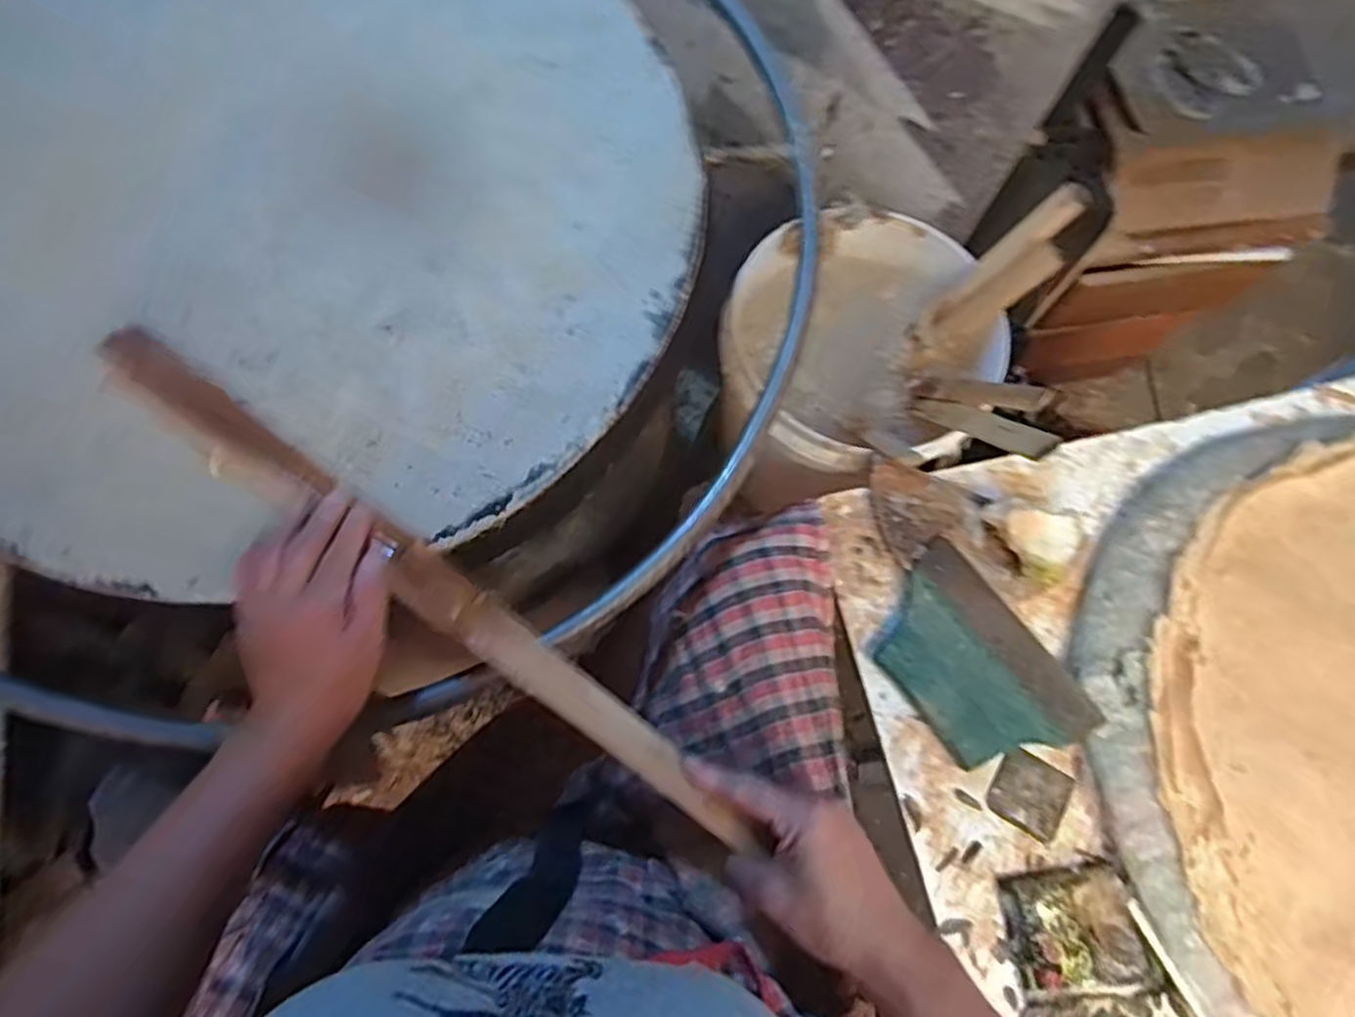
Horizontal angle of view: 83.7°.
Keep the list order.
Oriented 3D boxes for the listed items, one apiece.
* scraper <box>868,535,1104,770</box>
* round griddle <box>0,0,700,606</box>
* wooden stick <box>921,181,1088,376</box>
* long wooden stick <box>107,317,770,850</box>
[{"bbox_3d":[0.255,0.138,0.658,0.120,0.023,0.193,-36,76,-10],"label":"scraper"},{"bbox_3d":[-0.315,-0.268,0.585,0.586,0.021,0.644,-29,75,-8],"label":"round griddle"},{"bbox_3d":[0.323,-0.226,0.771,0.064,0.213,0.034,48,38,12],"label":"wooden stick"},{"bbox_3d":[-0.178,0.039,0.495,0.544,0.026,0.034,36,76,9],"label":"long wooden stick"}]

